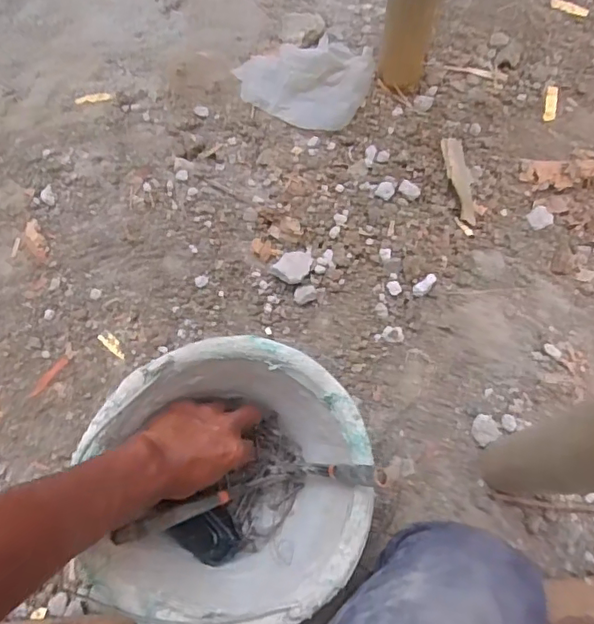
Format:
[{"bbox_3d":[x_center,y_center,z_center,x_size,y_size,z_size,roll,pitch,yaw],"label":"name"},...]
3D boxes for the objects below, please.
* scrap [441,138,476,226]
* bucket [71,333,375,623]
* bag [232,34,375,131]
[{"bbox_3d":[0.215,-0.173,0.741,0.028,0.016,0.118,-12,73,-3],"label":"scrap"},{"bbox_3d":[-0.055,0.168,0.561,0.234,0.183,0.242,0,73,1],"label":"bucket"},{"bbox_3d":[0.014,-0.326,0.781,0.164,0.030,0.134,24,75,8],"label":"bag"}]

